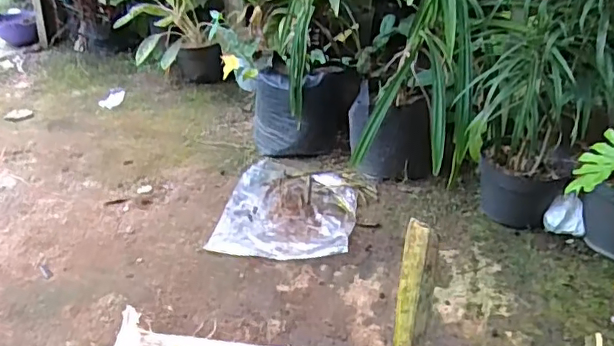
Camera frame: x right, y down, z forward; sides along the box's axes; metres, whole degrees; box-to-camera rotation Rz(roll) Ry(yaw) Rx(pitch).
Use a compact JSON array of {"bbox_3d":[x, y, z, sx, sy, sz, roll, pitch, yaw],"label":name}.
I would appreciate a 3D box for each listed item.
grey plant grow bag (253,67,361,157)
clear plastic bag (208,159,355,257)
[{"bbox_3d":[-0.008,-0.221,1.729,0.246,0.234,0.334,13,34,17],"label":"grey plant grow bag"},{"bbox_3d":[-0.042,0.096,1.443,0.325,0.022,0.372,7,28,9],"label":"clear plastic bag"}]

